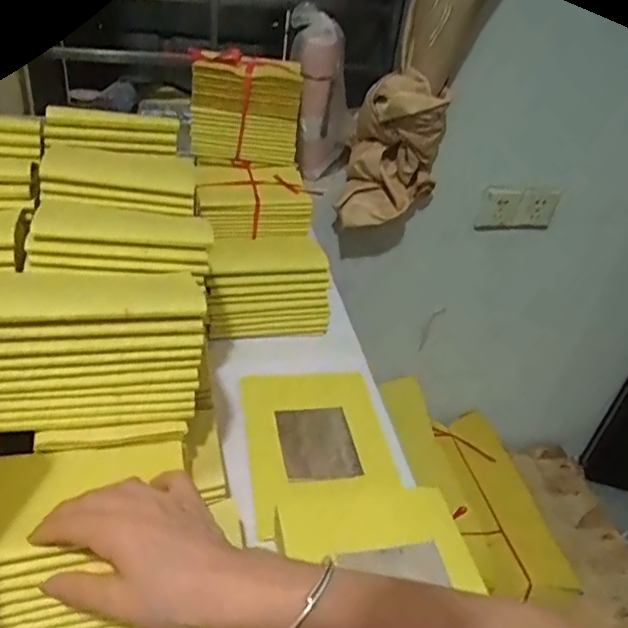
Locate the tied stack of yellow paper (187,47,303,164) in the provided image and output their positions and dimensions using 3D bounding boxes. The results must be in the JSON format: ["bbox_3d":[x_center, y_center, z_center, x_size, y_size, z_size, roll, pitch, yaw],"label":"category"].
[{"bbox_3d":[-0.105,-0.313,0.916,0.161,0.142,0.082,1,38,-9],"label":"tied stack of yellow paper"}]

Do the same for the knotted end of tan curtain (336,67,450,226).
[{"bbox_3d":[0.139,-0.292,1.046,0.151,0.254,0.128,10,37,3],"label":"knotted end of tan curtain"}]

